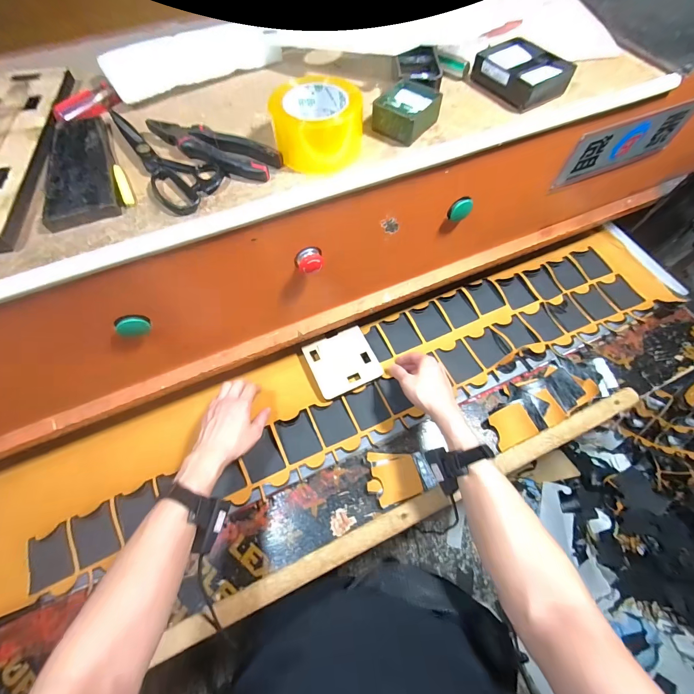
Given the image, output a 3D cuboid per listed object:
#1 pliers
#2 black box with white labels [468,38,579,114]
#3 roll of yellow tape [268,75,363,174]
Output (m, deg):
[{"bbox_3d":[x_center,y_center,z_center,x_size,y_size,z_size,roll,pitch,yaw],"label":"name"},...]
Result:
[{"bbox_3d":[-0.177,-0.260,0.427,0.193,0.017,0.052,26,67,12],"label":"pliers"},{"bbox_3d":[0.252,-0.397,0.482,0.104,0.032,0.118,-33,69,-15],"label":"black box with white labels"},{"bbox_3d":[-0.037,-0.289,0.426,0.106,0.072,0.106,-4,64,-2],"label":"roll of yellow tape"}]

